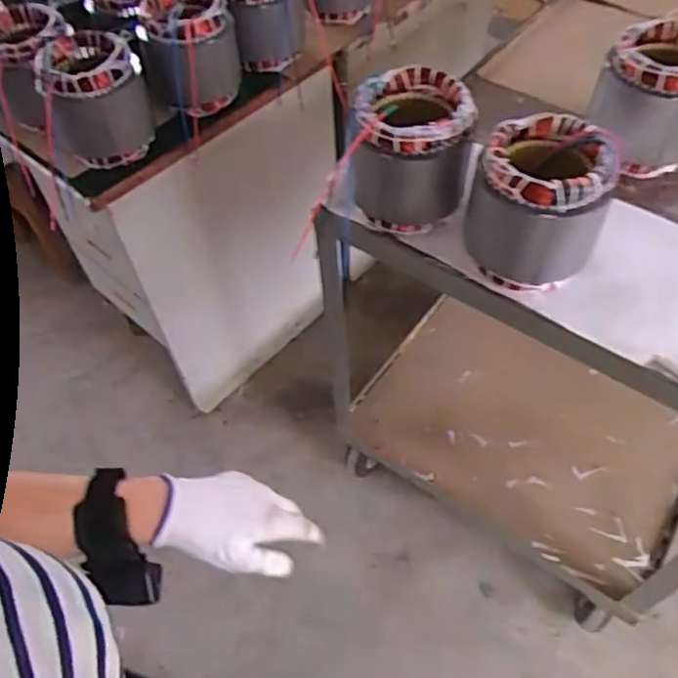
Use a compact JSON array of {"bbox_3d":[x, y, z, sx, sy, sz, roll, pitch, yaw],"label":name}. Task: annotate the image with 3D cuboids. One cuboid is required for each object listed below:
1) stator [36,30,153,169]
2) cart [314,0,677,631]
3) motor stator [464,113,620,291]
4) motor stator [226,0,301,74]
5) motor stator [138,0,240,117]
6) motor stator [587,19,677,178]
[{"bbox_3d":[-0.378,-0.373,0.996,0.140,0.151,0.158,-17,55,-11],"label":"stator"},{"bbox_3d":[0.555,-0.157,1.339,0.779,0.925,1.159,31,60,22],"label":"cart"},{"bbox_3d":[0.233,-0.160,0.741,0.140,0.152,0.144,15,55,13],"label":"motor stator"},{"bbox_3d":[-0.139,-0.590,1.135,0.126,0.155,0.129,-9,54,-5],"label":"motor stator"},{"bbox_3d":[-0.250,-0.489,1.074,0.144,0.148,0.144,-1,53,1],"label":"motor stator"},{"bbox_3d":[0.441,-0.338,0.874,0.144,0.146,0.144,22,57,17],"label":"motor stator"}]

